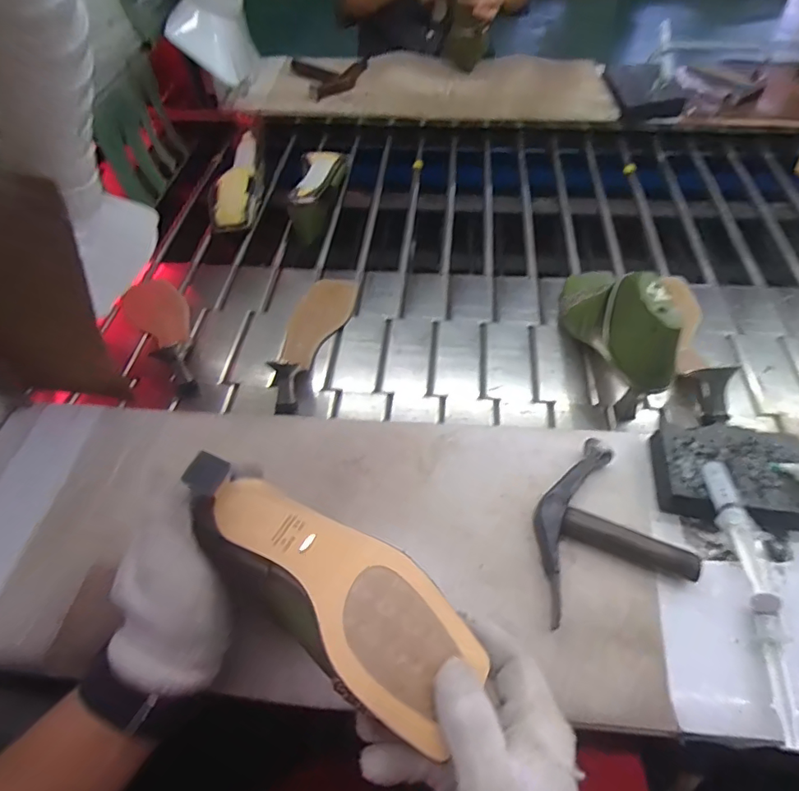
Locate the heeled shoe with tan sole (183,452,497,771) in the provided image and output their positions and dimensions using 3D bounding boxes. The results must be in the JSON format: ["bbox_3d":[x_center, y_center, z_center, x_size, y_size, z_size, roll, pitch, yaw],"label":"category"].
[{"bbox_3d":[-0.046,0.129,0.323,0.191,0.110,0.080,29,61,19],"label":"heeled shoe with tan sole"}]

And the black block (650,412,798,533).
[{"bbox_3d":[0.301,0.073,0.444,0.130,0.037,0.091,8,56,7],"label":"black block"}]

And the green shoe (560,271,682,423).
[{"bbox_3d":[0.244,-0.096,0.577,0.067,0.138,0.228,-3,55,-1],"label":"green shoe"}]

